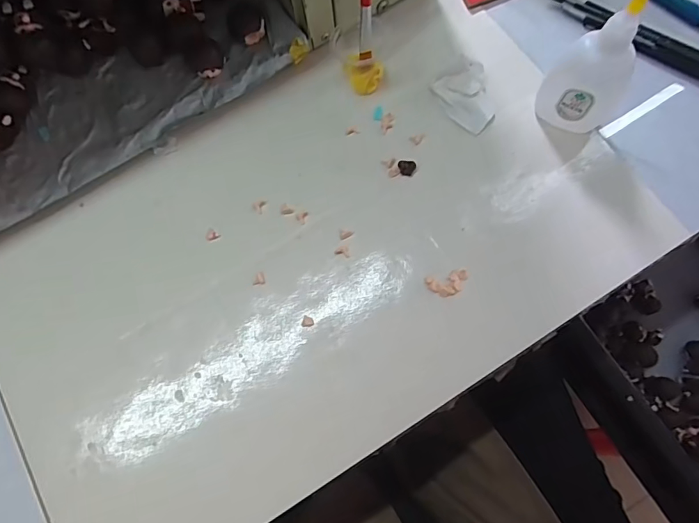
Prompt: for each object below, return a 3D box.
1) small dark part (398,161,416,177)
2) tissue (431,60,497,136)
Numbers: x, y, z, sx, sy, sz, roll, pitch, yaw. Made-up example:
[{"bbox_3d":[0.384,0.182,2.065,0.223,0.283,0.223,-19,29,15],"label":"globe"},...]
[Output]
[{"bbox_3d":[0.037,-0.060,0.305,0.011,0.005,0.008,12,76,4],"label":"small dark part"},{"bbox_3d":[0.079,-0.108,0.312,0.032,0.010,0.045,-28,77,-6],"label":"tissue"}]

